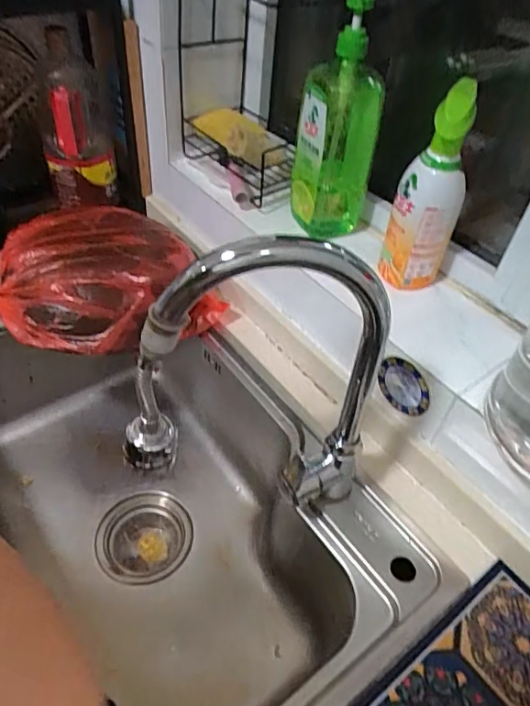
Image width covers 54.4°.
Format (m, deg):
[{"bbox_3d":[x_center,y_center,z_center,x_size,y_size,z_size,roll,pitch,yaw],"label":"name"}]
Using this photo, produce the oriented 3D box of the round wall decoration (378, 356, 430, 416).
[{"bbox_3d":[0.164,0.042,0.612,0.009,0.070,0.069,-29,55,-29],"label":"round wall decoration"}]

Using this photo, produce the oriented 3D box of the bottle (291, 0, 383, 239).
[{"bbox_3d":[0.094,-0.294,0.679,0.095,0.295,0.070,-14,49,-18],"label":"bottle"}]

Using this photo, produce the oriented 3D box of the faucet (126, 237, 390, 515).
[{"bbox_3d":[-0.001,0.041,0.467,0.242,0.306,0.078,-10,48,-16],"label":"faucet"}]

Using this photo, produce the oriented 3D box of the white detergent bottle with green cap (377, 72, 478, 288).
[{"bbox_3d":[0.191,-0.179,0.598,0.061,0.231,0.051,-12,48,-17],"label":"white detergent bottle with green cap"}]

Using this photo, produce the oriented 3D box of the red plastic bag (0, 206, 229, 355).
[{"bbox_3d":[-0.249,-0.112,0.754,0.265,0.114,0.271,-26,54,-28],"label":"red plastic bag"}]

